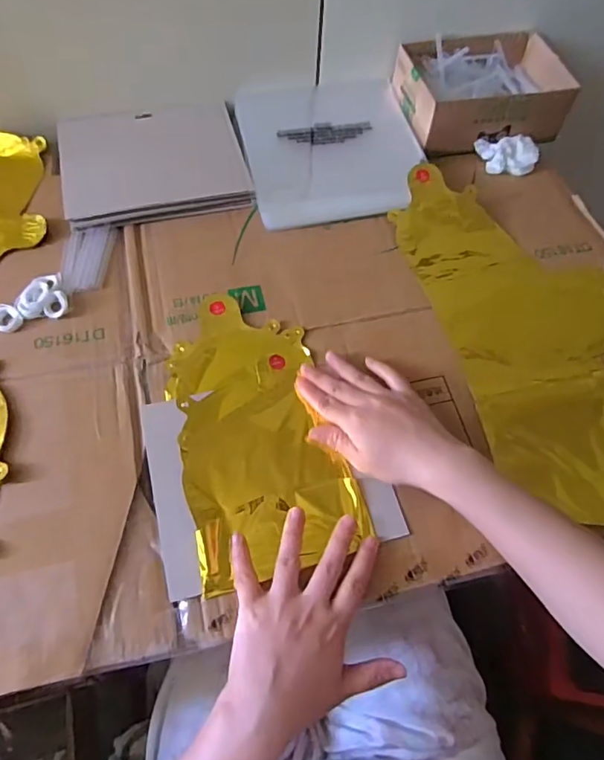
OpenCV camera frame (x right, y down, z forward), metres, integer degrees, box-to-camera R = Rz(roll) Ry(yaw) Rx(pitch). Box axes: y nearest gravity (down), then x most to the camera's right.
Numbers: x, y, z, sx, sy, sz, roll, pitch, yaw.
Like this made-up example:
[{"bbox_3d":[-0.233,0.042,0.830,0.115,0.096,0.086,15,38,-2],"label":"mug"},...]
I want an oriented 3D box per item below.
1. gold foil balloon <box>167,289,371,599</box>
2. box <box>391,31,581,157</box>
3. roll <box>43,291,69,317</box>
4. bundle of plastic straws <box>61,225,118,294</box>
[{"bbox_3d":[-0.043,0.035,0.457,0.134,0.016,0.253,-13,65,-10],"label":"gold foil balloon"},{"bbox_3d":[0.222,-0.365,0.644,0.195,0.052,0.153,-9,63,-7],"label":"box"},{"bbox_3d":[-0.232,-0.071,0.488,0.023,0.012,0.021,1,62,-2],"label":"roll"},{"bbox_3d":[-0.225,-0.127,0.535,0.053,0.005,0.089,2,62,-1],"label":"bundle of plastic straws"}]

